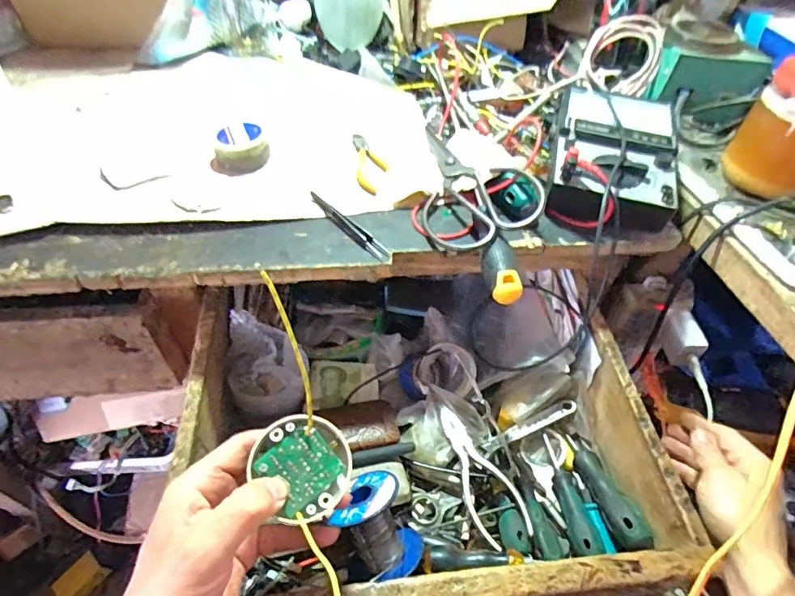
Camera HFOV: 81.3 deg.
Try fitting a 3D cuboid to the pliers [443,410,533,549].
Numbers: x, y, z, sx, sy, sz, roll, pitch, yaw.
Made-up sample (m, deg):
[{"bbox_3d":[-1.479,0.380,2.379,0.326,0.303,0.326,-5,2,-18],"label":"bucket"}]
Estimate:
[{"bbox_3d":[0.075,0.160,0.431,0.046,0.013,0.129,-13,51,-16],"label":"pliers"}]

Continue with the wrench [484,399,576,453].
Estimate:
[{"bbox_3d":[0.135,0.130,0.471,0.102,0.009,0.012,-23,54,-7],"label":"wrench"}]

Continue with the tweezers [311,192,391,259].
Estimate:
[{"bbox_3d":[-0.044,-0.065,0.409,0.014,0.016,0.096,-34,60,-30],"label":"tweezers"}]

